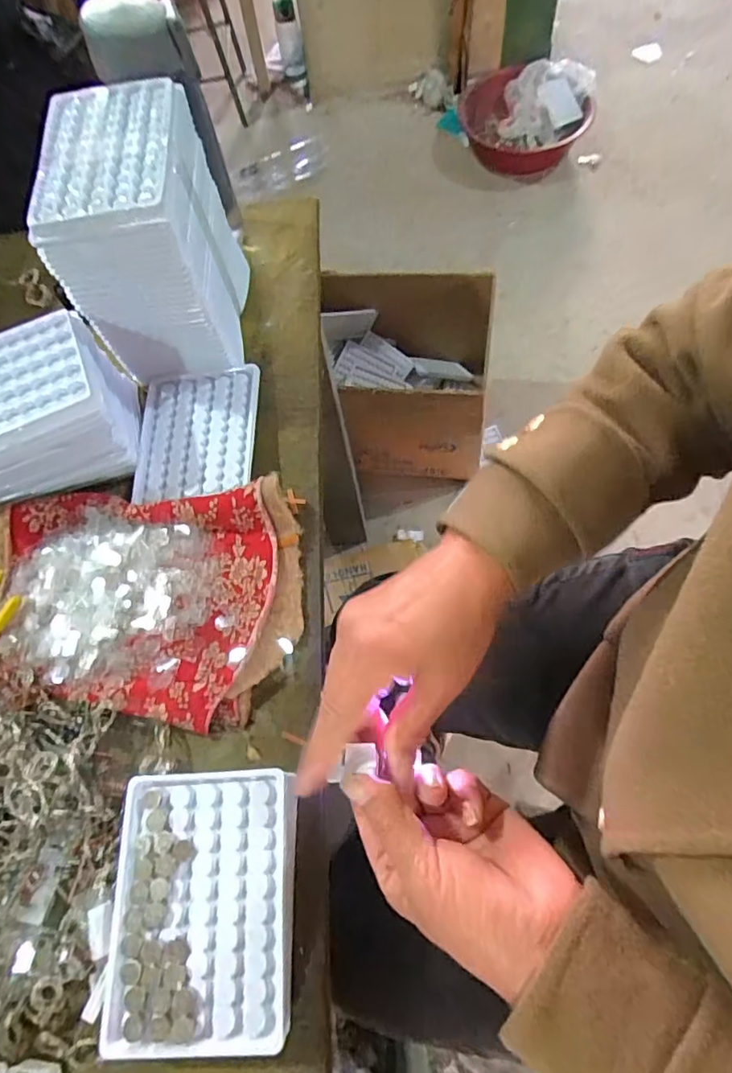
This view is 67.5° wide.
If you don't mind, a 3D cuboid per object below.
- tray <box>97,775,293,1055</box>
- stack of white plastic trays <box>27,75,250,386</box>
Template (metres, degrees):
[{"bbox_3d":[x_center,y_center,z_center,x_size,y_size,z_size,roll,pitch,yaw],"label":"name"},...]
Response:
[{"bbox_3d":[-0.091,0.203,0.310,0.099,0.034,0.128,-3,68,4],"label":"tray"},{"bbox_3d":[-0.158,-0.218,0.418,0.099,0.160,0.125,-3,68,1],"label":"stack of white plastic trays"}]

